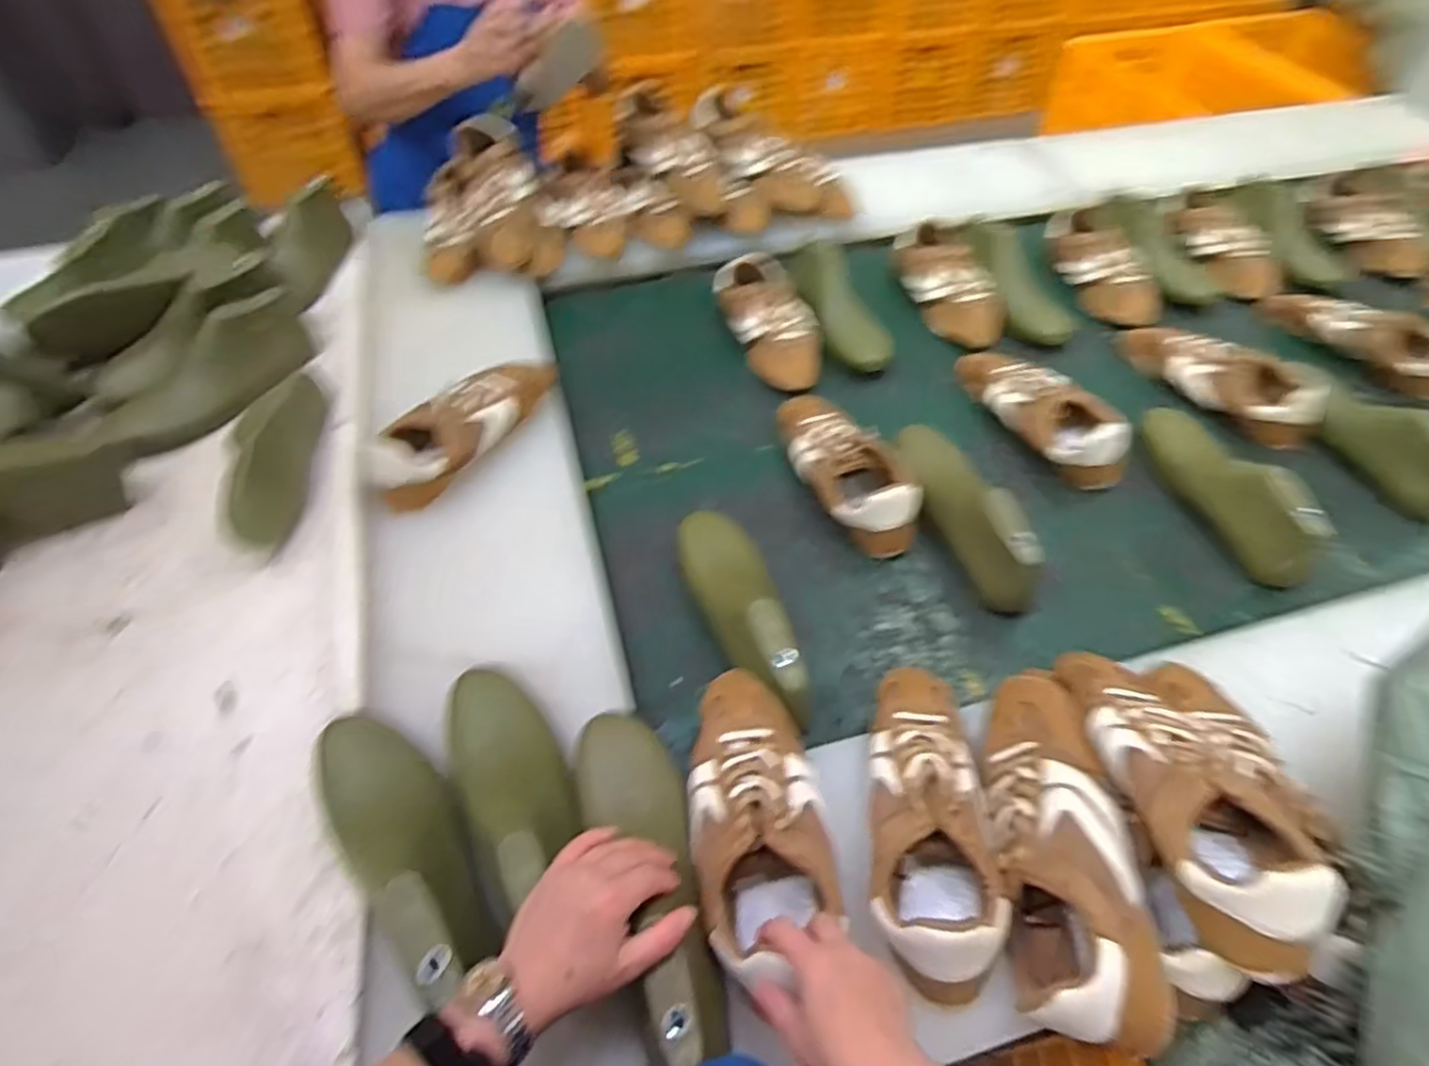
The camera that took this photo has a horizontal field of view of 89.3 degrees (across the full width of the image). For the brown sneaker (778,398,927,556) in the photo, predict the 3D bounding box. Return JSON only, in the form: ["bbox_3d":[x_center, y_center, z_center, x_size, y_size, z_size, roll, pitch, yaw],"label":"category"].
[{"bbox_3d":[0.155,-0.096,0.880,0.104,0.059,0.268,-16,55,-12],"label":"brown sneaker"}]

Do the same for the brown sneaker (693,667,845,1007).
[{"bbox_3d":[0.036,0.223,0.588,0.106,0.079,0.239,-2,46,-2],"label":"brown sneaker"}]

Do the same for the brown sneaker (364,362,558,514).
[{"bbox_3d":[-0.291,-0.129,0.849,0.079,0.063,0.269,27,57,19],"label":"brown sneaker"}]

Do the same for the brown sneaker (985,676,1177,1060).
[{"bbox_3d":[0.267,0.221,0.557,0.096,0.090,0.276,5,53,4],"label":"brown sneaker"}]

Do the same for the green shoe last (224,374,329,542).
[{"bbox_3d":[-0.489,-0.093,0.801,0.061,0.089,0.264,-8,53,-7],"label":"green shoe last"}]

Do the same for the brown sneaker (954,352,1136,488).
[{"bbox_3d":[0.424,-0.167,0.944,0.101,0.079,0.262,-23,57,-17],"label":"brown sneaker"}]

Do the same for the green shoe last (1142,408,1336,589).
[{"bbox_3d":[0.600,-0.065,0.850,0.067,0.079,0.268,-14,54,-11],"label":"green shoe last"}]

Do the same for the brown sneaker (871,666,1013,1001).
[{"bbox_3d":[0.173,0.217,0.585,0.096,0.085,0.242,6,53,4],"label":"brown sneaker"}]

